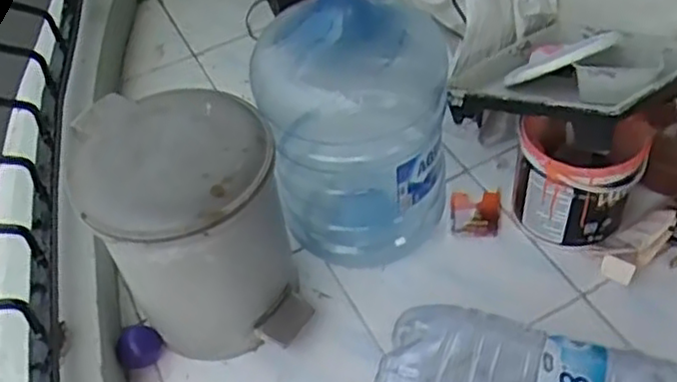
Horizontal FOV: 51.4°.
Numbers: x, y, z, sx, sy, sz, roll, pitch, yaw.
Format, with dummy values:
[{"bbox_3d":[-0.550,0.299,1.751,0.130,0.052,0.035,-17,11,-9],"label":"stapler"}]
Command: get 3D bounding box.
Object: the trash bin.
[{"bbox_3d":[-0.189,0.055,0.970,0.235,0.338,0.234,-3,48,3],"label":"trash bin"}]

